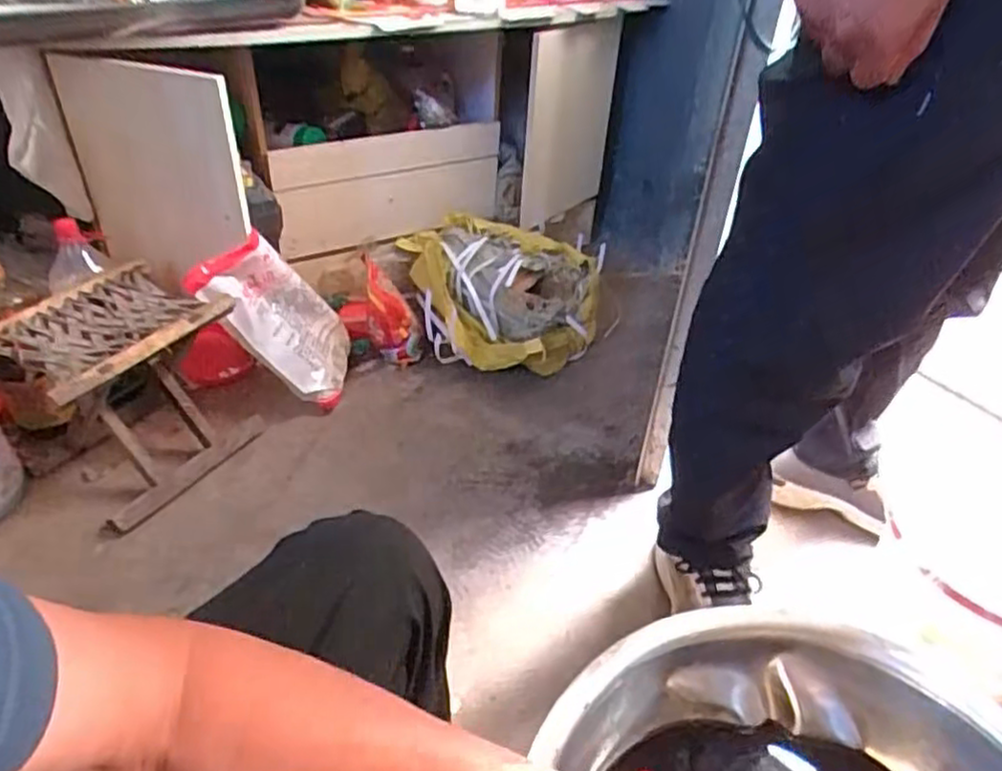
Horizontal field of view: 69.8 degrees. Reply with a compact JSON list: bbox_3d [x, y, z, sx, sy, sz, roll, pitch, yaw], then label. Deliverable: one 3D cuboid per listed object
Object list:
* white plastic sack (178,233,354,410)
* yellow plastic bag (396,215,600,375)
[{"bbox_3d":[-0.354,-0.106,1.161,0.120,0.307,0.121,-35,43,2],"label":"white plastic sack"},{"bbox_3d":[-0.016,-0.159,1.353,0.373,0.207,0.222,17,39,16],"label":"yellow plastic bag"}]

